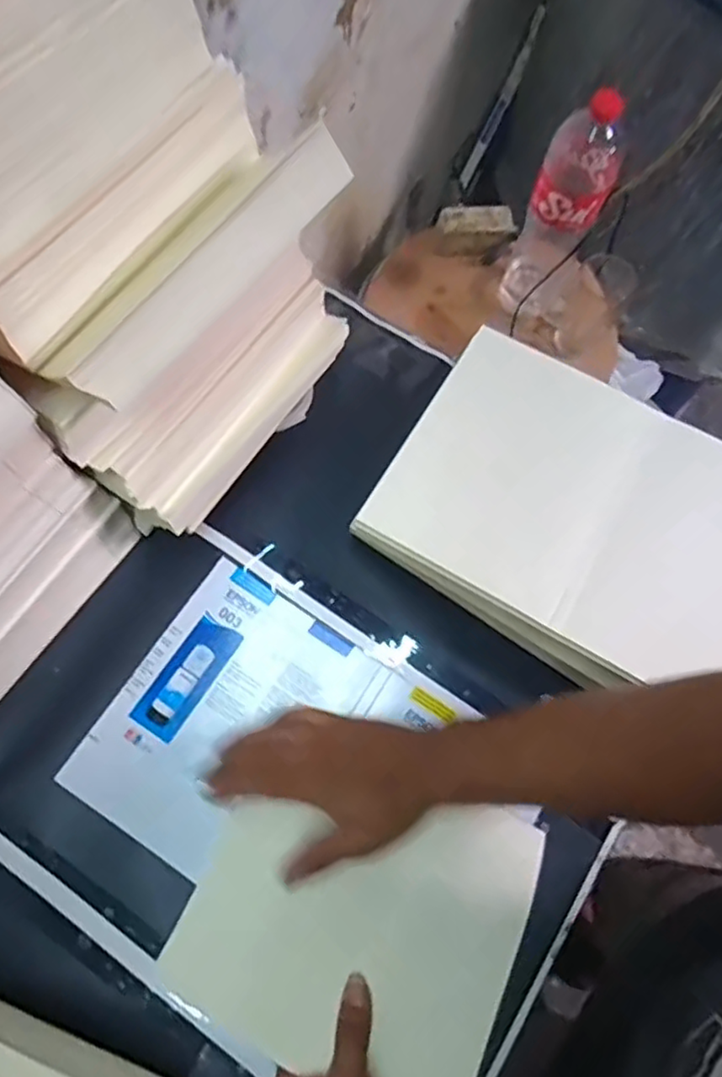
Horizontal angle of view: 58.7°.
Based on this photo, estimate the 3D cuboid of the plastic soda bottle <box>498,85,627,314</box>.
[{"bbox_3d":[0.257,-0.418,0.819,0.096,0.288,0.104,23,71,5],"label":"plastic soda bottle"}]

